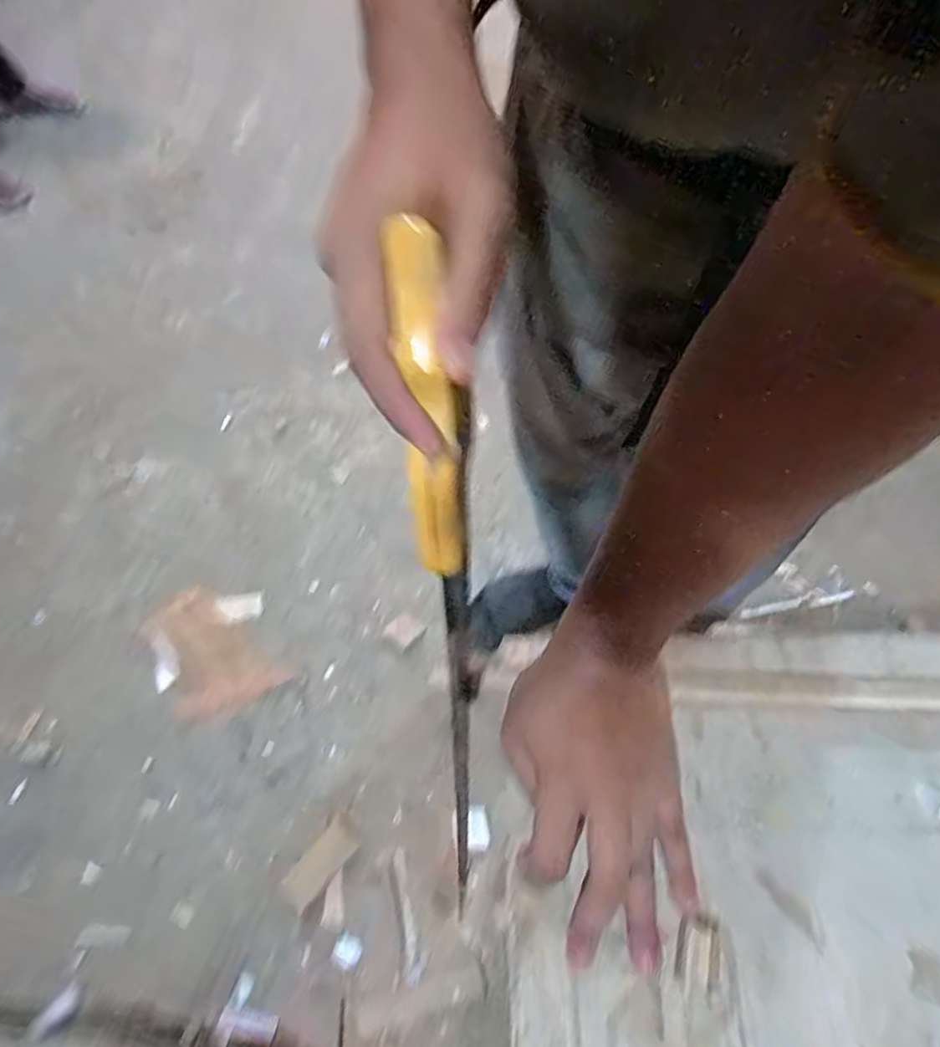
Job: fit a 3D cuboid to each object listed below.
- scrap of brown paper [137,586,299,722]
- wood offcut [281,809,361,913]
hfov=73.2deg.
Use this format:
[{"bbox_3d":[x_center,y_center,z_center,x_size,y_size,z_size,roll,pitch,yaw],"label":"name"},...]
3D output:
[{"bbox_3d":[-0.471,0.227,1.136,0.177,0.010,0.264,-37,66,-21],"label":"scrap of brown paper"},{"bbox_3d":[-0.226,0.512,0.960,0.054,0.021,0.128,36,65,19],"label":"wood offcut"}]

